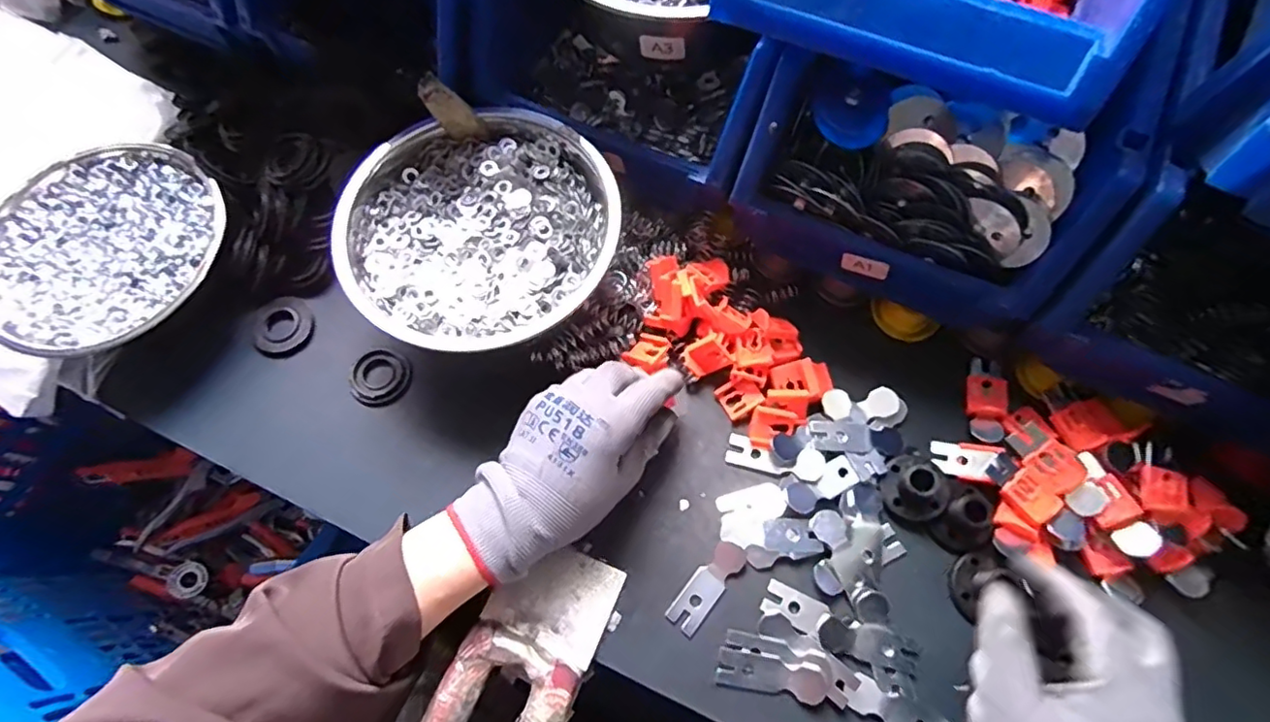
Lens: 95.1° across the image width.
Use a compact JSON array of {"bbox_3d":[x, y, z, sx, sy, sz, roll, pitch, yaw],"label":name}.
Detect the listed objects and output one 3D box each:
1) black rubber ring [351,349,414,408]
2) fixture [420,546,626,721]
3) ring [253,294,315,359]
[{"bbox_3d":[-0.187,0.012,0.427,0.041,0.006,0.043,-1,70,2],"label":"black rubber ring"},{"bbox_3d":[-0.064,0.178,0.347,0.075,0.036,0.133,25,73,10],"label":"fixture"},{"bbox_3d":[-0.267,-0.025,0.441,0.045,0.007,0.046,41,77,15],"label":"ring"}]

